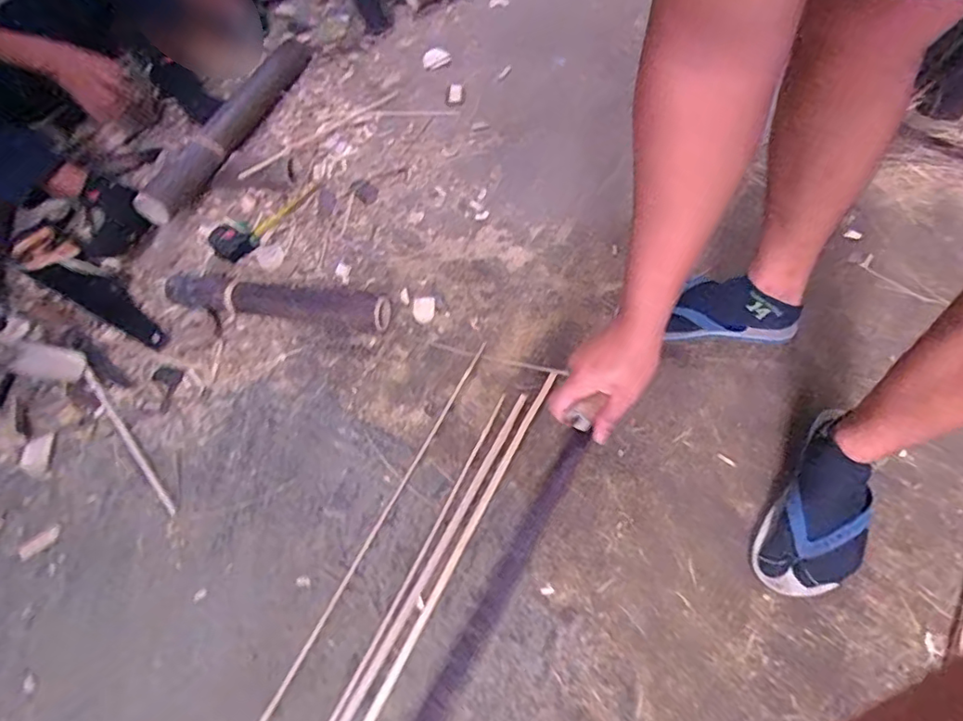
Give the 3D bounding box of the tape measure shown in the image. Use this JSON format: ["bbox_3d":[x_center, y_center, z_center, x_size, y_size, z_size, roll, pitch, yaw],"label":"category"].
[{"bbox_3d":[-0.438,-0.290,1.108,0.096,0.041,0.243,36,70,23],"label":"tape measure"}]

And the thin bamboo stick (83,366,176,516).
[{"bbox_3d":[-0.586,0.130,0.909,0.018,0.012,0.344,-39,70,-14],"label":"thin bamboo stick"}]

